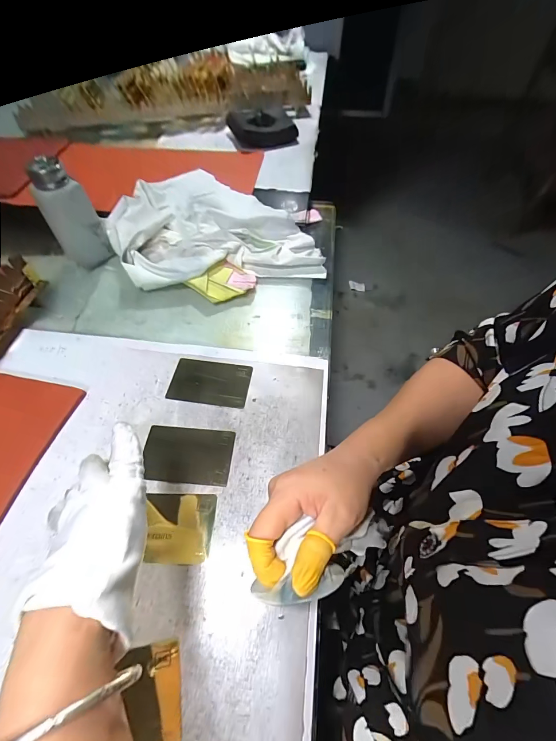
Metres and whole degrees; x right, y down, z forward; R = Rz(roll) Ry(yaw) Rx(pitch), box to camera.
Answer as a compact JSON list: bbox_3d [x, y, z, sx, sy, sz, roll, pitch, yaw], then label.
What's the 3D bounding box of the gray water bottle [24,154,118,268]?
[{"bbox_3d":[-0.268,-0.200,0.428,0.048,0.128,0.056,36,63,23],"label":"gray water bottle"}]

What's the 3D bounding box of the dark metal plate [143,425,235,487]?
[{"bbox_3d":[-0.086,0.078,0.308,0.083,0.004,0.052,4,55,4],"label":"dark metal plate"}]

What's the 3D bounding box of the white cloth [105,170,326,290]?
[{"bbox_3d":[-0.096,-0.224,0.491,0.291,0.049,0.242,-7,56,-4],"label":"white cloth"}]

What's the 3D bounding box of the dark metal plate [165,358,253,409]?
[{"bbox_3d":[-0.073,0.012,0.354,0.085,0.004,0.053,7,56,5],"label":"dark metal plate"}]

